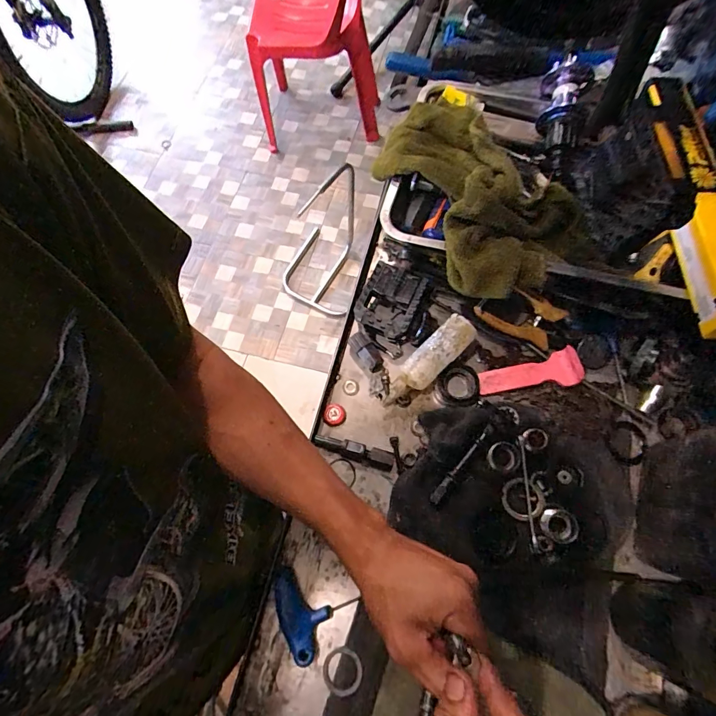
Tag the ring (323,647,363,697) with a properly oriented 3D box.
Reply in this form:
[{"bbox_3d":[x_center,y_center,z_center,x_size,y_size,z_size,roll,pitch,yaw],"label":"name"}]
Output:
[{"bbox_3d":[-0.015,0.309,0.406,0.039,0.004,0.039,-1,68,2],"label":"ring"}]

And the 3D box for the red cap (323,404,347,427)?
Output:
[{"bbox_3d":[-0.028,0.069,0.503,0.028,0.009,0.027,-1,68,2],"label":"red cap"}]

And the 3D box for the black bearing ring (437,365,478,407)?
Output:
[{"bbox_3d":[0.122,0.034,0.499,0.046,0.019,0.048,-1,68,2],"label":"black bearing ring"}]

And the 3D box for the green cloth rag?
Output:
[{"bbox_3d":[0.132,-0.209,0.488,0.164,0.062,0.282,-26,69,-9],"label":"green cloth rag"}]

